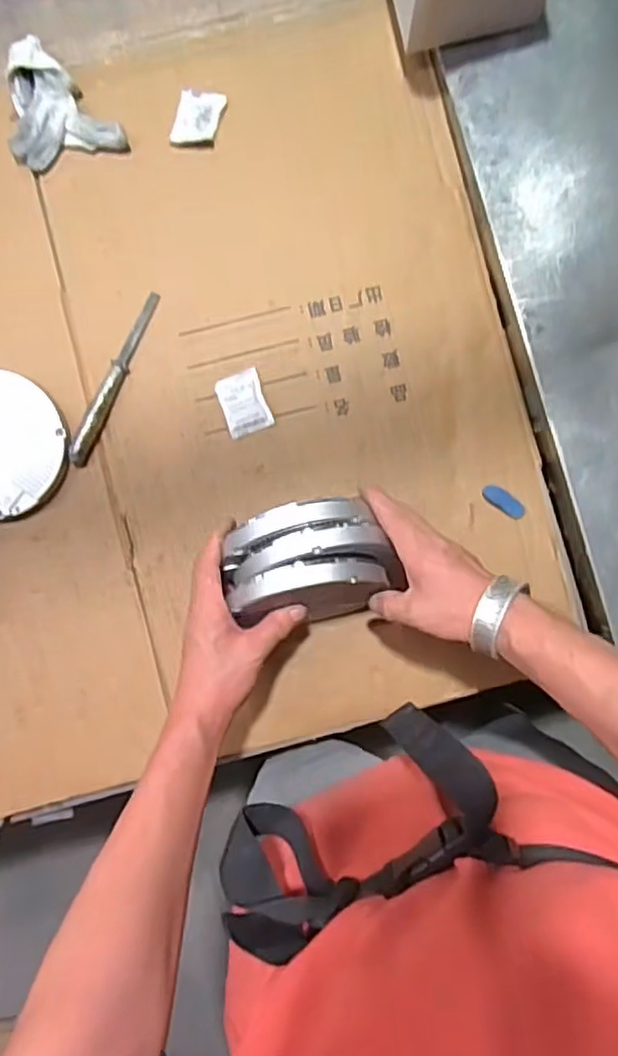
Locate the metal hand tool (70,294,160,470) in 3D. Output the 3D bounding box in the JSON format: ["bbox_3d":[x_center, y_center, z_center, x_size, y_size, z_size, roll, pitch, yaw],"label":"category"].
[{"bbox_3d":[-0.188,-0.145,0.639,0.017,0.009,0.180,25,84,-14],"label":"metal hand tool"}]

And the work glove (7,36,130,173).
[{"bbox_3d":[-0.251,-0.393,0.633,0.092,0.028,0.132,-42,90,0],"label":"work glove"}]

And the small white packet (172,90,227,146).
[{"bbox_3d":[-0.108,-0.398,0.644,0.041,0.005,0.056,15,88,0],"label":"small white packet"}]

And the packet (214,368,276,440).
[{"bbox_3d":[-0.063,-0.121,0.643,0.043,0.008,0.059,-19,89,-1],"label":"packet"}]

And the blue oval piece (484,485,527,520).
[{"bbox_3d":[0.190,-0.025,0.644,0.047,0.009,0.019,35,88,0],"label":"blue oval piece"}]

